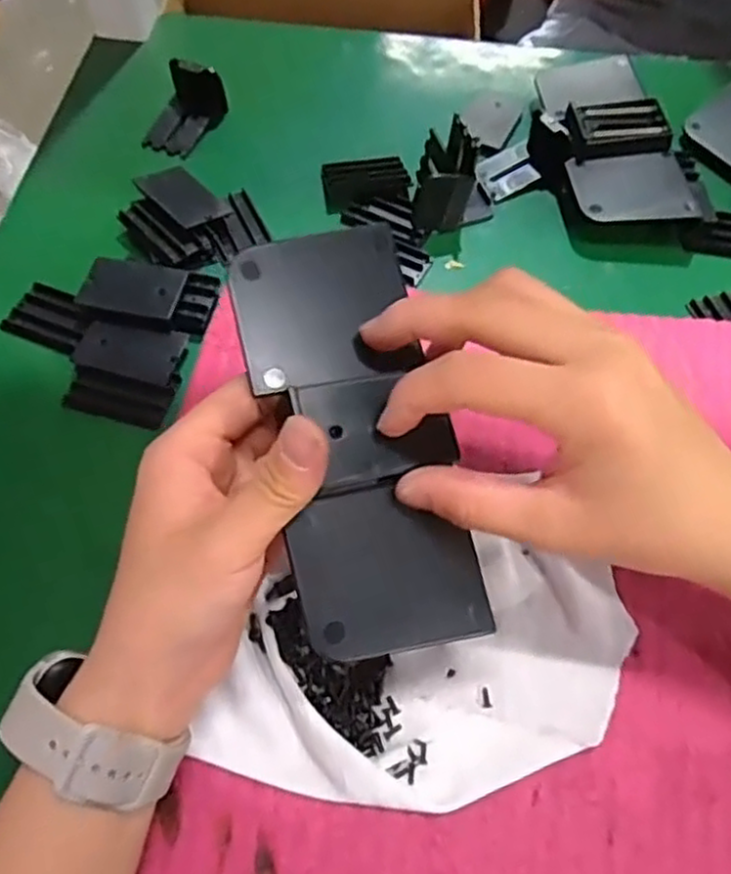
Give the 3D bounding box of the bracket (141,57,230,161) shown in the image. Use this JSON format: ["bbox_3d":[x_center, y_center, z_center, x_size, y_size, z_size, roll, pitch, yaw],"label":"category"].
[{"bbox_3d":[-0.123,-0.221,0.483,0.044,0.033,0.058,24,62,11],"label":"bracket"}]

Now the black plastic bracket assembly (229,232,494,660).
[{"bbox_3d":[-0.003,-0.002,0.265,0.067,0.017,0.158,-13,80,-8],"label":"black plastic bracket assembly"}]

